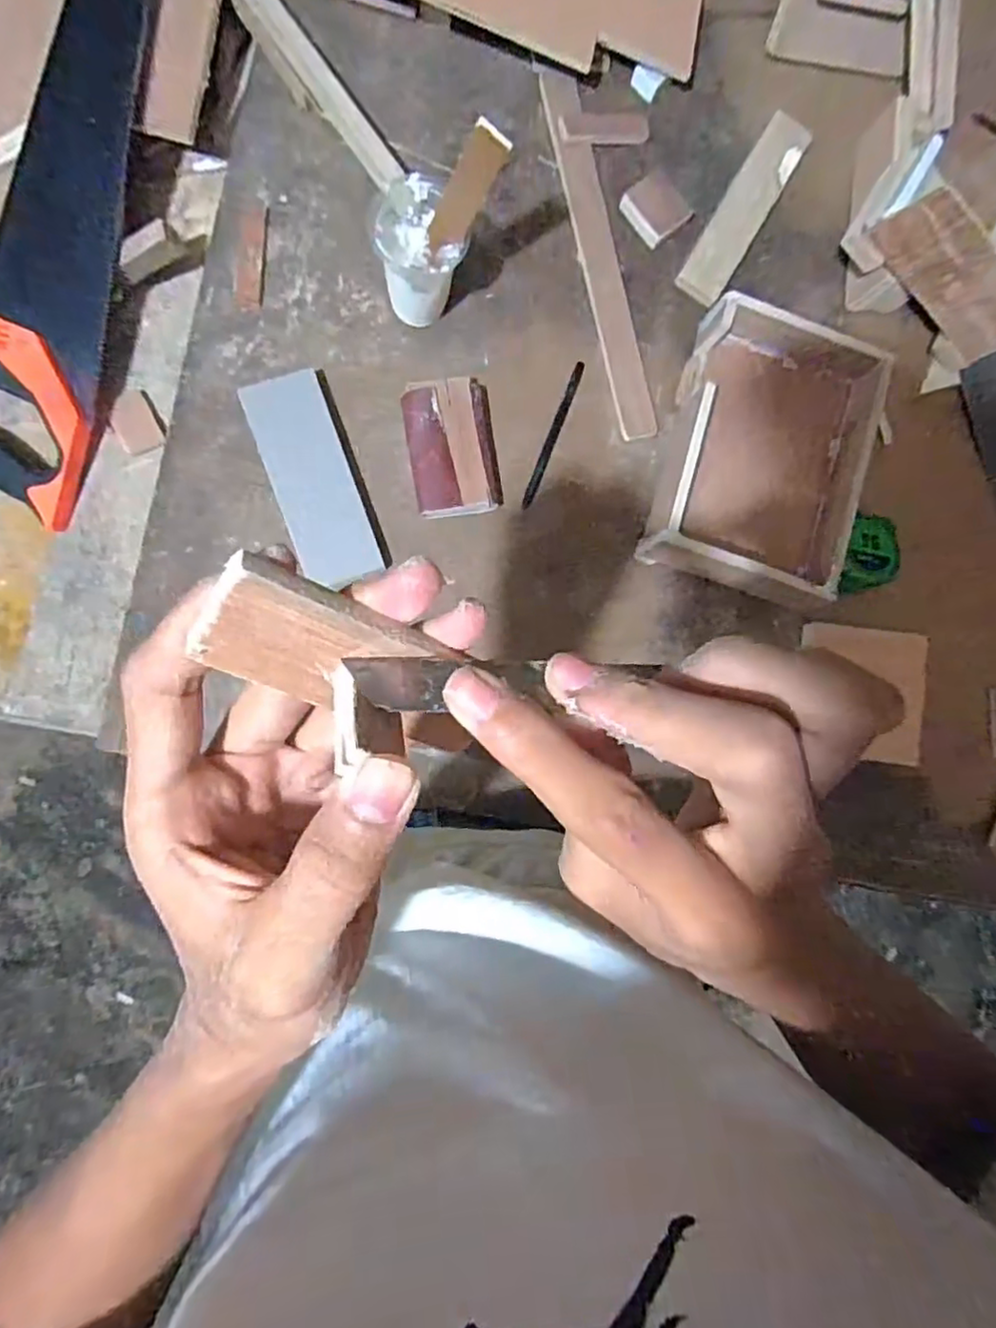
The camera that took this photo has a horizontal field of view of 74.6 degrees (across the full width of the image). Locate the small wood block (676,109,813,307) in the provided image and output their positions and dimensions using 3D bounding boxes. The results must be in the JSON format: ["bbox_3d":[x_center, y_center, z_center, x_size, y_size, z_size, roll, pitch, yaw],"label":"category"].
[{"bbox_3d":[0.222,-0.409,0.588,0.041,0.007,0.190,31,87,-4],"label":"small wood block"}]

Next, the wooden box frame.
[{"bbox_3d":[0.214,-0.167,0.518,0.144,0.057,0.207,15,86,-7],"label":"wooden box frame"}]

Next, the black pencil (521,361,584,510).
[{"bbox_3d":[0.048,-0.199,0.567,0.008,0.008,0.137,21,87,-4],"label":"black pencil"}]

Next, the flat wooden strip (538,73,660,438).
[{"bbox_3d":[0.088,-0.353,0.567,0.035,0.005,0.317,-14,90,-5],"label":"flat wooden strip"}]

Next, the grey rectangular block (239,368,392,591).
[{"bbox_3d":[-0.146,-0.148,0.526,0.070,0.022,0.163,-19,91,-8],"label":"grey rectangular block"}]

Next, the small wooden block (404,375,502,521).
[{"bbox_3d":[-0.037,-0.179,0.546,0.072,0.028,0.108,-9,89,-8],"label":"small wooden block"}]

